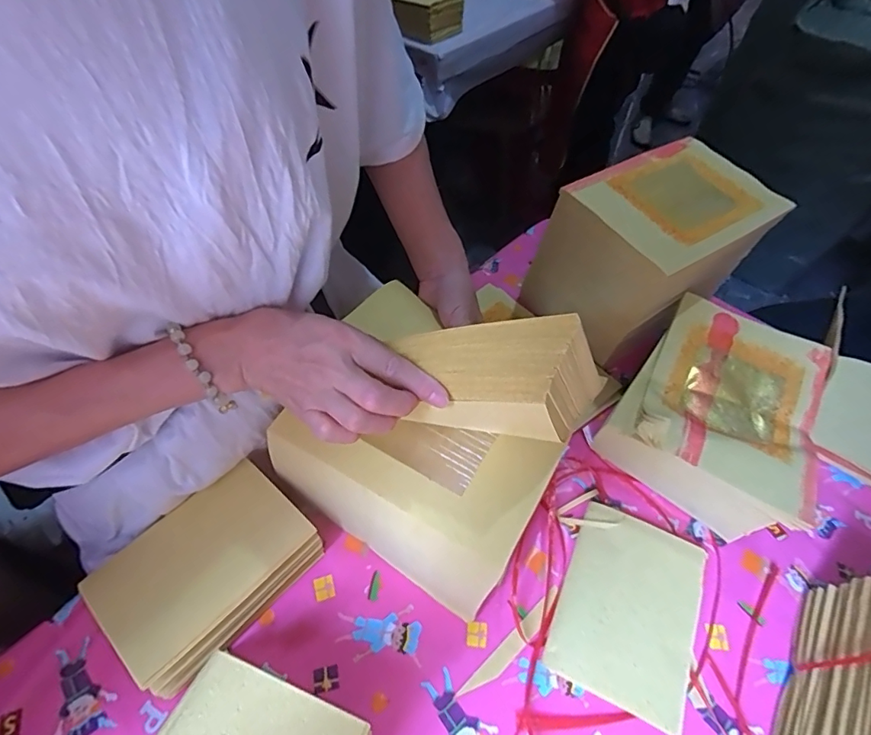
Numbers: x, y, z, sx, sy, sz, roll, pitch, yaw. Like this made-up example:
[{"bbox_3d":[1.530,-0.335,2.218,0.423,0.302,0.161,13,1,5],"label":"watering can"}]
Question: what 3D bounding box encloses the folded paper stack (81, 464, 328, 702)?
[{"bbox_3d":[-0.203,0.178,0.437,0.118,0.064,0.161,35,56,22],"label":"folded paper stack"}]

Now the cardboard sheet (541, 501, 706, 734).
[{"bbox_3d":[0.179,0.218,0.449,0.123,0.013,0.163,22,58,12],"label":"cardboard sheet"}]

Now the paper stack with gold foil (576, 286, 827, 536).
[{"bbox_3d":[0.295,0.050,0.528,0.177,0.109,0.231,28,57,18],"label":"paper stack with gold foil"}]

